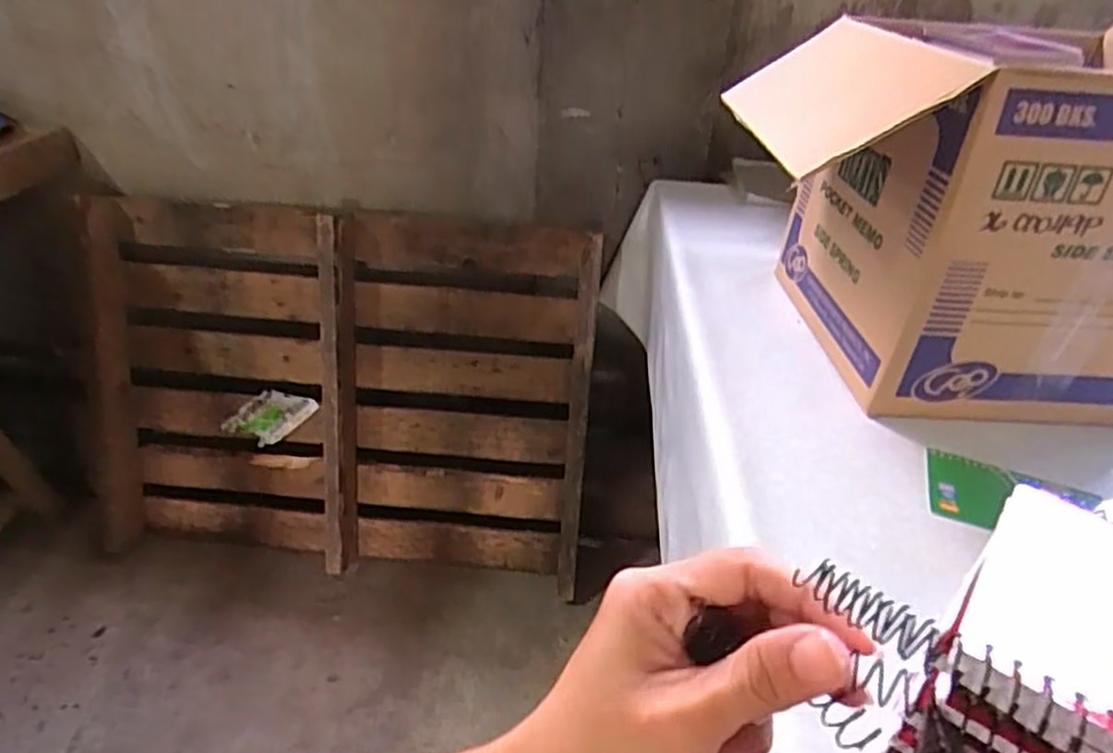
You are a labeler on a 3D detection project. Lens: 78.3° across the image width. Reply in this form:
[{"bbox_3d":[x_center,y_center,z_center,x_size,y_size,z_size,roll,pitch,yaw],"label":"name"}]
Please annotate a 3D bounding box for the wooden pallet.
[{"bbox_3d":[-0.451,0.049,1.365,1.029,0.740,0.126,5,17,2],"label":"wooden pallet"}]

